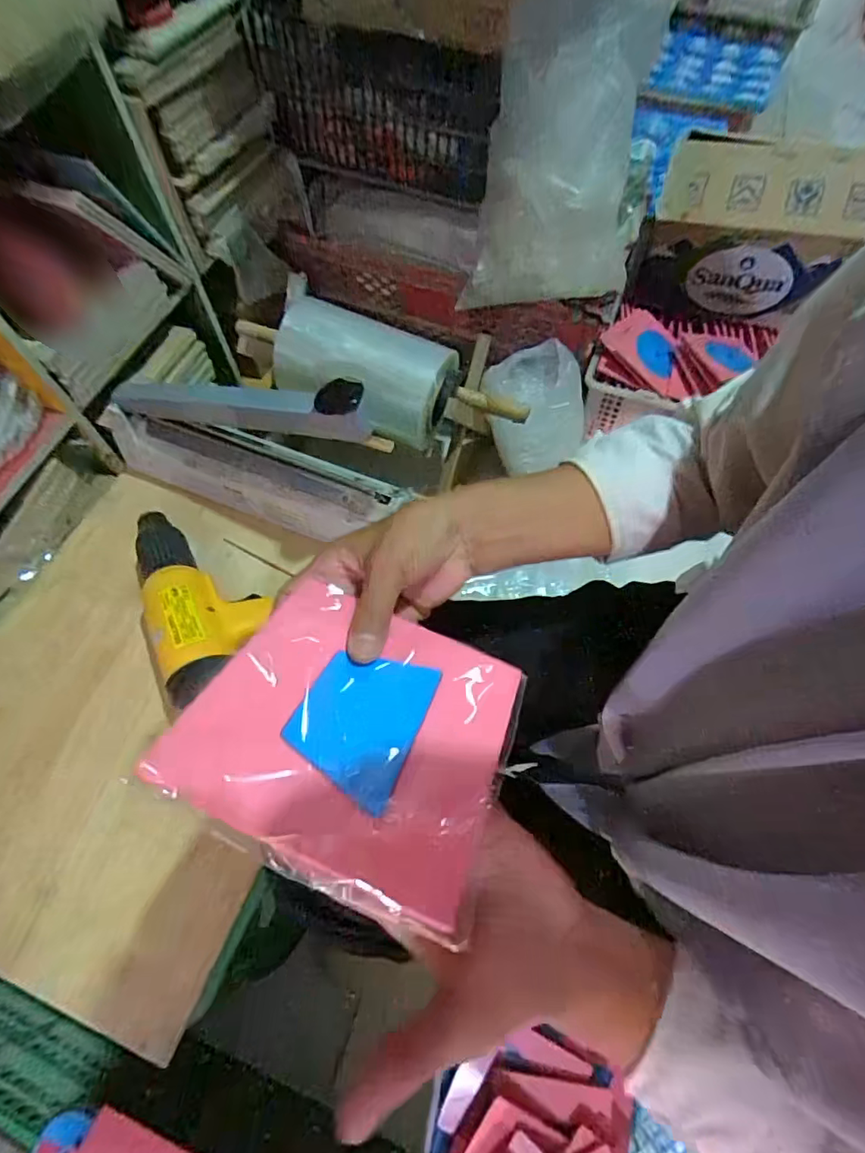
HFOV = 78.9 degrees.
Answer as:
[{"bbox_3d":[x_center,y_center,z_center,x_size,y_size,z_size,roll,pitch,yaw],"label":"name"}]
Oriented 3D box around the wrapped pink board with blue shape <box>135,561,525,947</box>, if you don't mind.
[{"bbox_3d":[-0.033,0.067,0.253,0.137,0.011,0.142,25,39,6],"label":"wrapped pink board with blue shape"}]

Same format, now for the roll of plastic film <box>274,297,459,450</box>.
[{"bbox_3d":[-0.115,-0.348,0.886,0.280,0.132,0.154,21,65,10],"label":"roll of plastic film"}]

